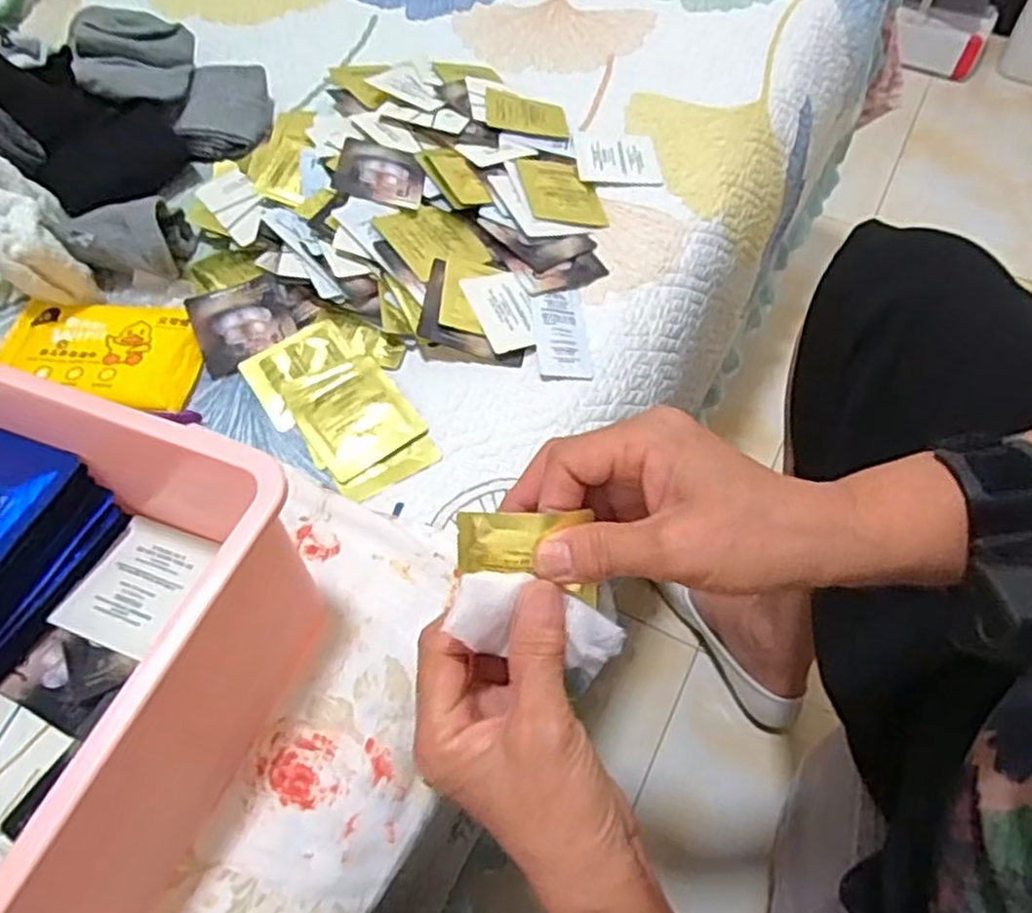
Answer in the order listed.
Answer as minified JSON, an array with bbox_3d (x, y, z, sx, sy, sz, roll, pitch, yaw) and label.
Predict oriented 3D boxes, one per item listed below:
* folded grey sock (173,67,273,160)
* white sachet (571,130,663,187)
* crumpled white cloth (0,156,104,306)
[{"bbox_3d":[-0.225,-0.271,0.596,0.059,0.030,0.087,0,56,-1],"label":"folded grey sock"},{"bbox_3d":[0.077,-0.231,0.585,0.064,0.005,0.062,-2,56,-2],"label":"white sachet"},{"bbox_3d":[-0.320,-0.144,0.483,0.066,0.065,0.102,-35,64,-22],"label":"crumpled white cloth"}]

